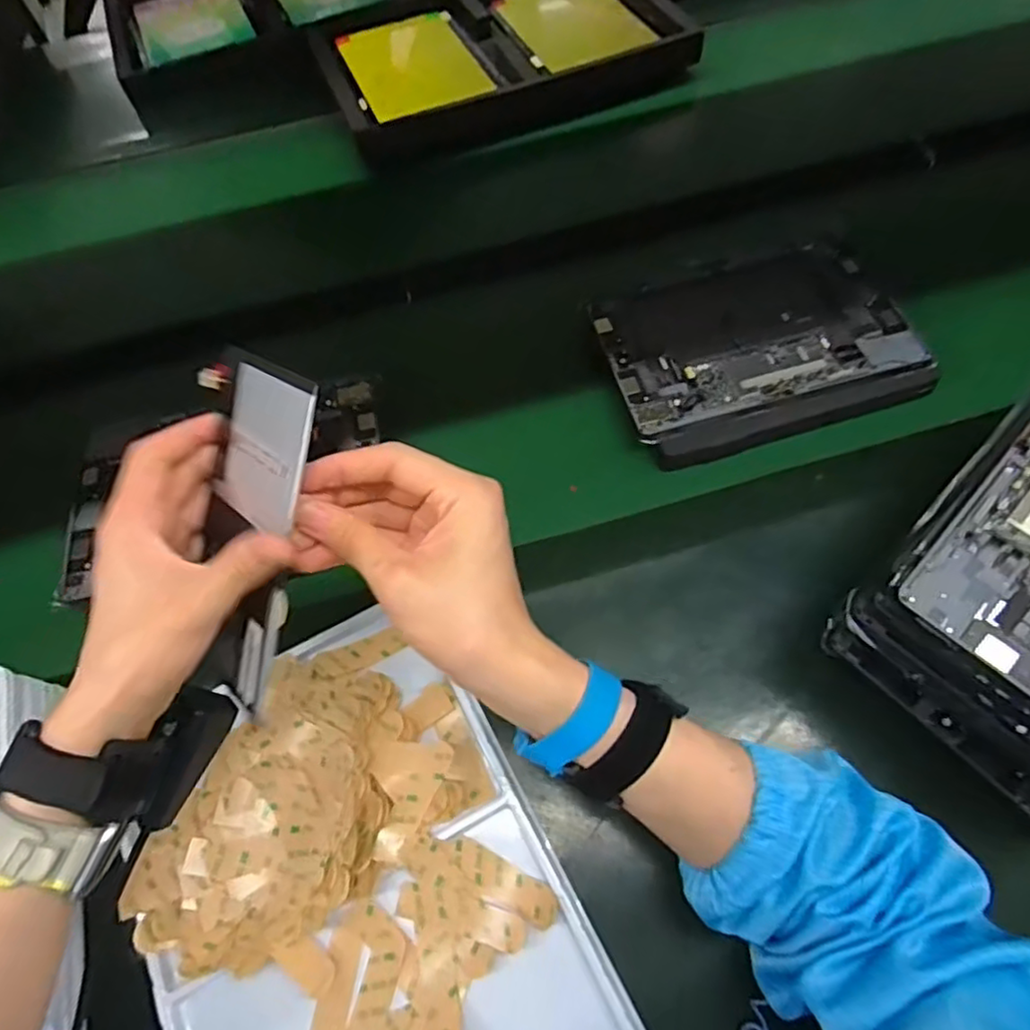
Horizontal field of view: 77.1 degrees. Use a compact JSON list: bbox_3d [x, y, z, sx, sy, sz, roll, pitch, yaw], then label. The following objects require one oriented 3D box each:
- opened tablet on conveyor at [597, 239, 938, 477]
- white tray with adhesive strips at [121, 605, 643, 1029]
[{"bbox_3d":[0.211,-0.150,0.573,0.256,0.020,0.185,-17,62,-5],"label":"opened tablet on conveyor"},{"bbox_3d":[-0.100,0.236,0.392,0.233,0.040,0.316,-29,63,-11],"label":"white tray with adhesive strips"}]

